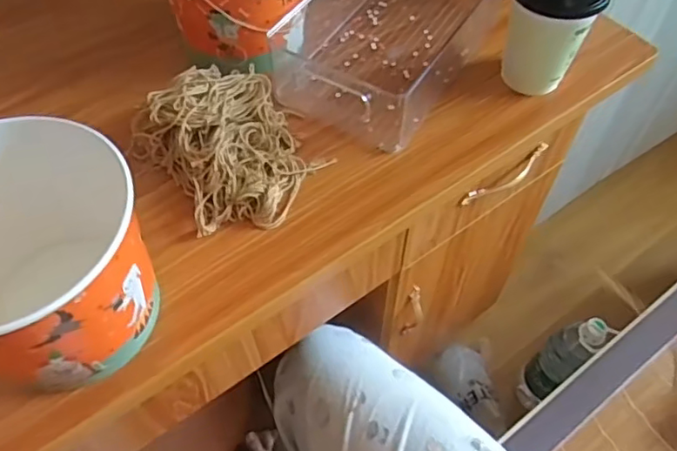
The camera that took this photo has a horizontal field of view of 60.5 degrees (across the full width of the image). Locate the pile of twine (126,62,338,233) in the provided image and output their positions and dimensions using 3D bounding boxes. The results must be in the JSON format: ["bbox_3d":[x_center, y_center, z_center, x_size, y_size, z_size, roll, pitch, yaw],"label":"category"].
[{"bbox_3d":[-0.094,-0.076,0.525,0.138,0.059,0.149,-35,62,-21],"label":"pile of twine"}]

